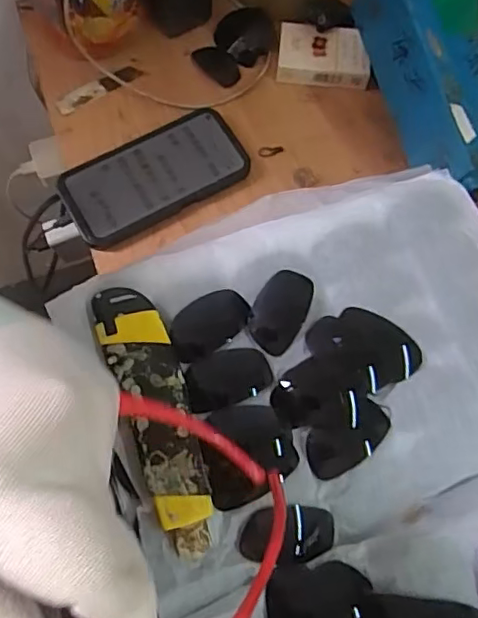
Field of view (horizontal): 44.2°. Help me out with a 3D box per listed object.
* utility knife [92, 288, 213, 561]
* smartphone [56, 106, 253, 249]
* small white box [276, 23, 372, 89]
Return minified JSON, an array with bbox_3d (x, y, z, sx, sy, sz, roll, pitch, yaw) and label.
[{"bbox_3d":[-0.045,0.060,0.339,0.037,0.017,0.155,-21,72,-8],"label":"utility knife"},{"bbox_3d":[-0.075,-0.121,0.533,0.164,0.014,0.080,-29,73,-11],"label":"smartphone"},{"bbox_3d":[0.082,-0.250,0.579,0.086,0.024,0.058,4,70,0],"label":"small white box"}]

